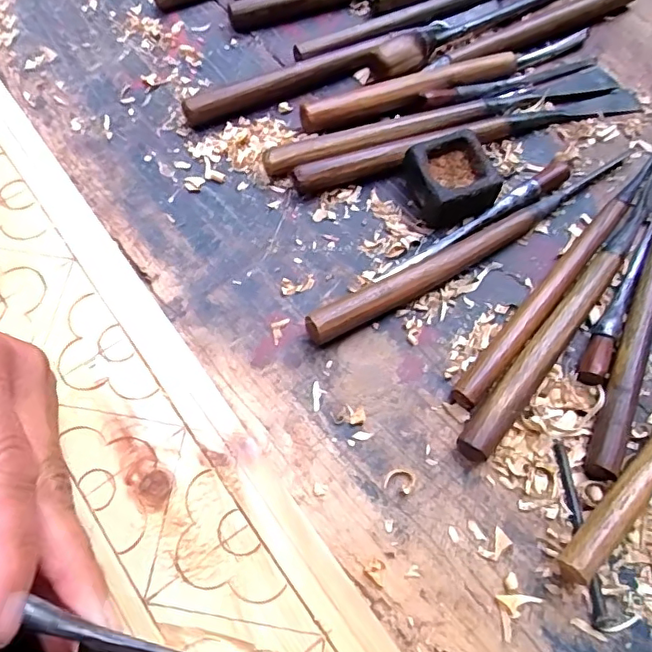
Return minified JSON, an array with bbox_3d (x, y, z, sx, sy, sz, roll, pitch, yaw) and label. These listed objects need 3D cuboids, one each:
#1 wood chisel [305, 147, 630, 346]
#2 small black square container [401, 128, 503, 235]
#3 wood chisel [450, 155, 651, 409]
[{"bbox_3d":[0.094,-0.051,0.342,0.239,0.020,0.016,-29,71,-14],"label":"wood chisel"},{"bbox_3d":[0.078,-0.093,0.356,0.045,0.027,0.054,-19,69,-10],"label":"small black square container"},{"bbox_3d":[0.148,-0.038,0.341,0.014,0.015,0.230,39,71,13],"label":"wood chisel"}]

